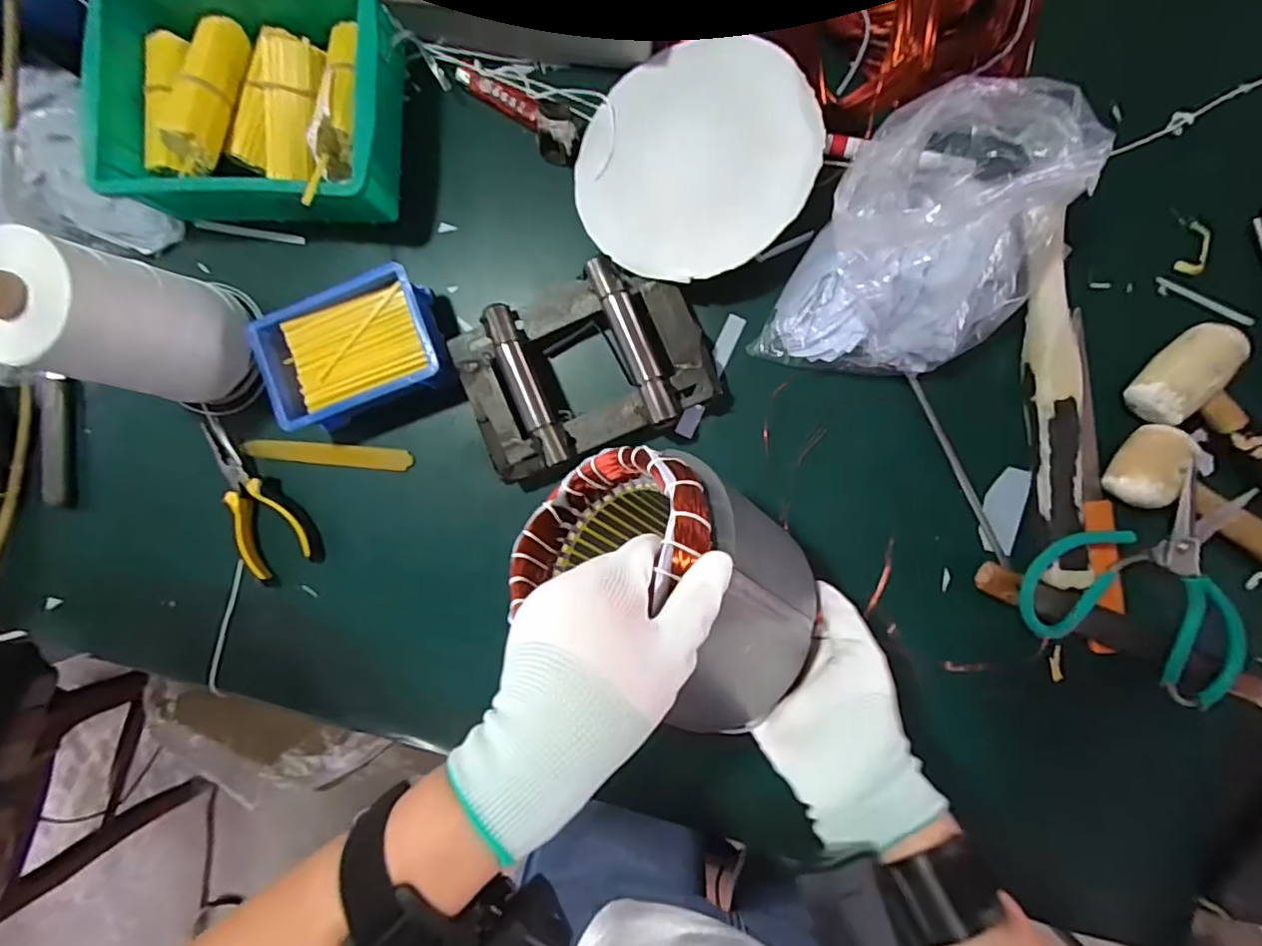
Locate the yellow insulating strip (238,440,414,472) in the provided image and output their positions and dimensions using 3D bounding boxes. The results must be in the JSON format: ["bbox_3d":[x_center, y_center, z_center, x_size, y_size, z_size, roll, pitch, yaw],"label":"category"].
[{"bbox_3d":[-0.274,-0.016,0.512,0.152,0.009,0.020,5,91,5],"label":"yellow insulating strip"}]

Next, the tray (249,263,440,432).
[{"bbox_3d":[-0.231,-0.102,0.479,0.140,0.054,0.097,-21,89,5],"label":"tray"}]

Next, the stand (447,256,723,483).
[{"bbox_3d":[-0.040,-0.086,0.466,0.197,0.045,0.131,-21,89,5],"label":"stand"}]

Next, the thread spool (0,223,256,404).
[{"bbox_3d":[-0.388,-0.111,0.431,0.087,0.154,0.100,11,92,5],"label":"thread spool"}]

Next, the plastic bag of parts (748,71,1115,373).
[{"bbox_3d":[0.223,-0.176,0.412,0.160,0.116,0.237,26,93,4],"label":"plastic bag of parts"}]

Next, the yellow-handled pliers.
[{"bbox_3d":[-0.350,0.017,0.511,0.056,0.016,0.153,-28,89,5],"label":"yellow-handled pliers"}]

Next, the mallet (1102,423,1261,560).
[{"bbox_3d":[0.472,0.052,0.422,0.240,0.049,0.056,33,94,3],"label":"mallet"}]

